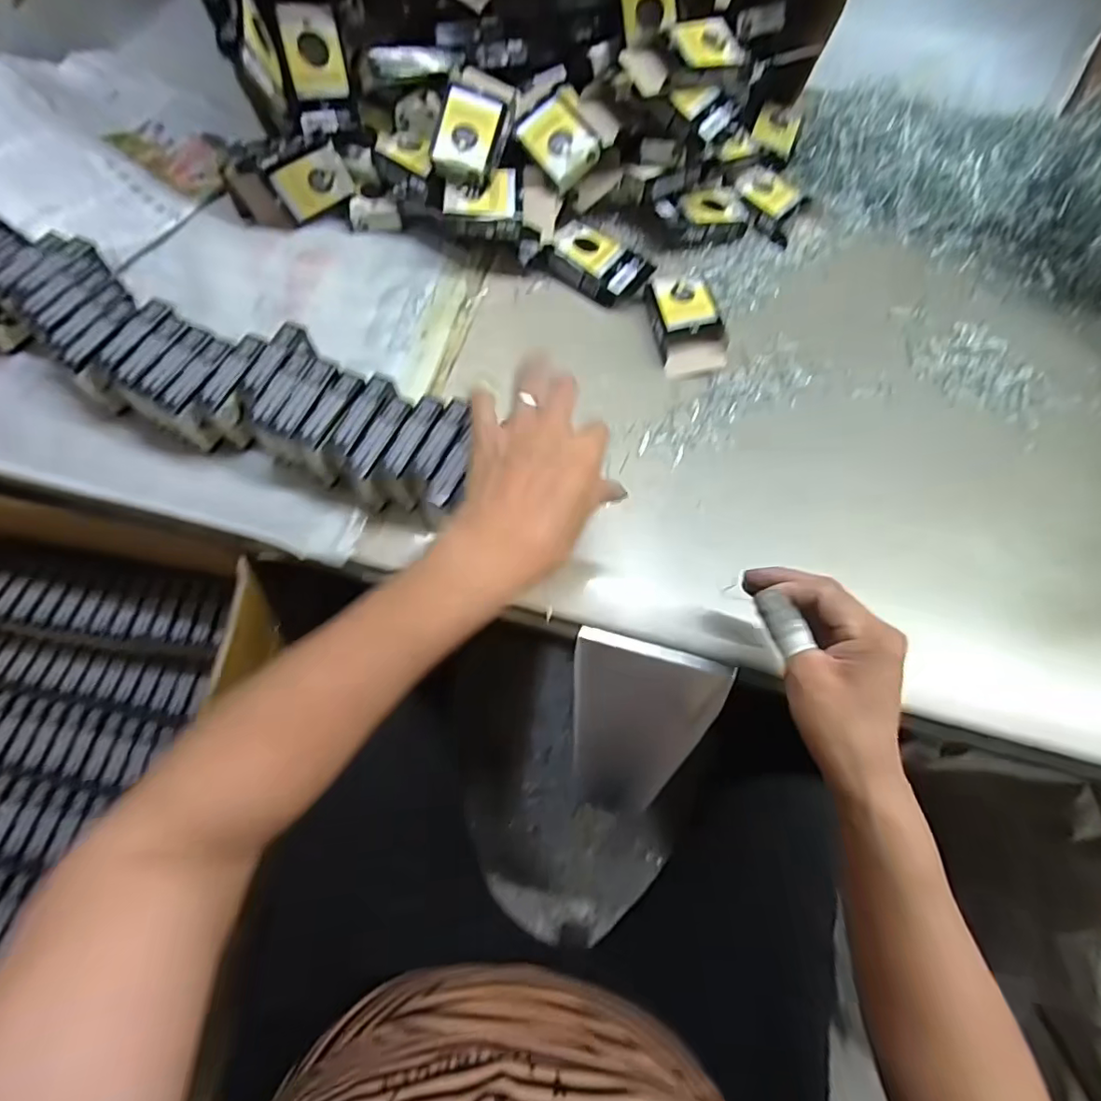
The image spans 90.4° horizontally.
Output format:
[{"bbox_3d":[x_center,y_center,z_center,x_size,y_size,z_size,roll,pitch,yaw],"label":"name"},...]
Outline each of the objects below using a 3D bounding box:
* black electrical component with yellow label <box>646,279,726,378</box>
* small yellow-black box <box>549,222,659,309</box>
[{"bbox_3d":[0.126,-0.210,0.509,0.057,0.026,0.099,-9,68,-5],"label":"black electrical component with yellow label"},{"bbox_3d":[0.045,-0.276,0.527,0.094,0.023,0.060,37,71,13],"label":"small yellow-black box"}]

